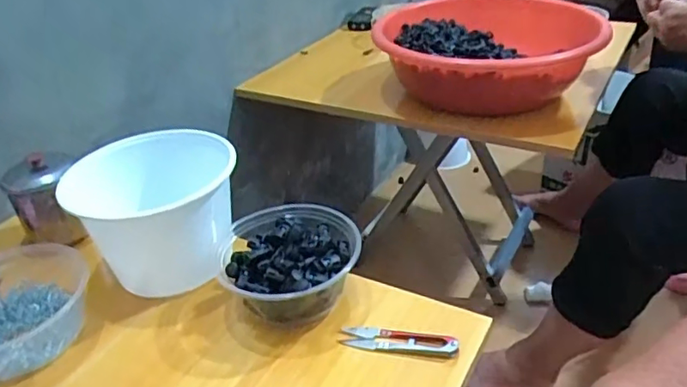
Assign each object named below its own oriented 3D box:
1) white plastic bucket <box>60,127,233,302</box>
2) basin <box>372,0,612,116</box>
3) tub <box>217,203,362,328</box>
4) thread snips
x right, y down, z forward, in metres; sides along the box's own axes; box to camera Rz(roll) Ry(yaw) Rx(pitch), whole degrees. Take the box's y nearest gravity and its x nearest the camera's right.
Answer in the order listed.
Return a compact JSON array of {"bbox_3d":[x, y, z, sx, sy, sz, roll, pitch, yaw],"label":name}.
[{"bbox_3d":[-0.182,0.015,0.577,0.142,0.114,0.128,-3,32,4],"label":"white plastic bucket"},{"bbox_3d":[0.233,-0.221,0.915,0.337,0.119,0.340,9,35,22],"label":"basin"},{"bbox_3d":[-0.048,0.071,0.532,0.126,0.061,0.125,-4,32,3],"label":"tub"},{"bbox_3d":[0.048,0.125,0.489,0.100,0.010,0.026,3,33,14],"label":"thread snips"}]

